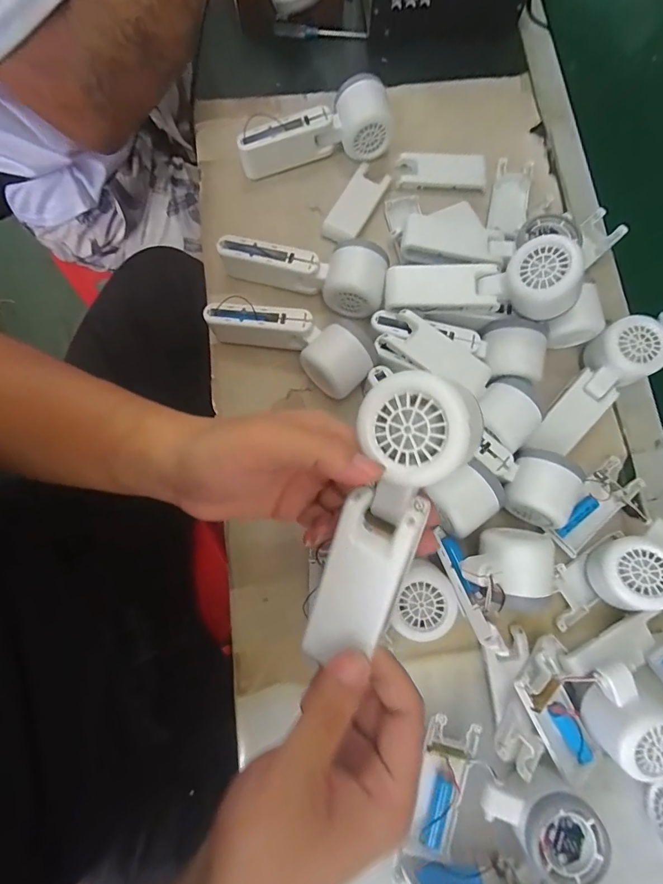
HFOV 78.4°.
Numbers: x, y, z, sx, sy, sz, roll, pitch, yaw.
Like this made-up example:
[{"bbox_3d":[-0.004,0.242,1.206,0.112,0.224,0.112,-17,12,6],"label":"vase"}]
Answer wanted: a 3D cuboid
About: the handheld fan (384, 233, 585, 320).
[{"bbox_3d":[0.134,-0.143,0.372,0.166,0.054,0.053,3,78,20],"label":"handheld fan"}]

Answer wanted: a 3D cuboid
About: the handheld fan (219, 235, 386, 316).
[{"bbox_3d":[-0.031,-0.166,0.404,0.166,0.052,0.061,9,79,0],"label":"handheld fan"}]

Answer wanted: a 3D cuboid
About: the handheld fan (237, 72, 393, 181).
[{"bbox_3d":[-0.020,-0.338,0.438,0.160,0.055,0.050,-11,80,-3],"label":"handheld fan"}]

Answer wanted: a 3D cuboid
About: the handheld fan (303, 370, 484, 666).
[{"bbox_3d":[0.024,0.039,0.211,0.052,0.039,0.150,21,95,3],"label":"handheld fan"}]

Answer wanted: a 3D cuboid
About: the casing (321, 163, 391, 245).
[{"bbox_3d":[0.027,-0.257,0.441,0.040,0.011,0.094,29,80,4],"label":"casing"}]

